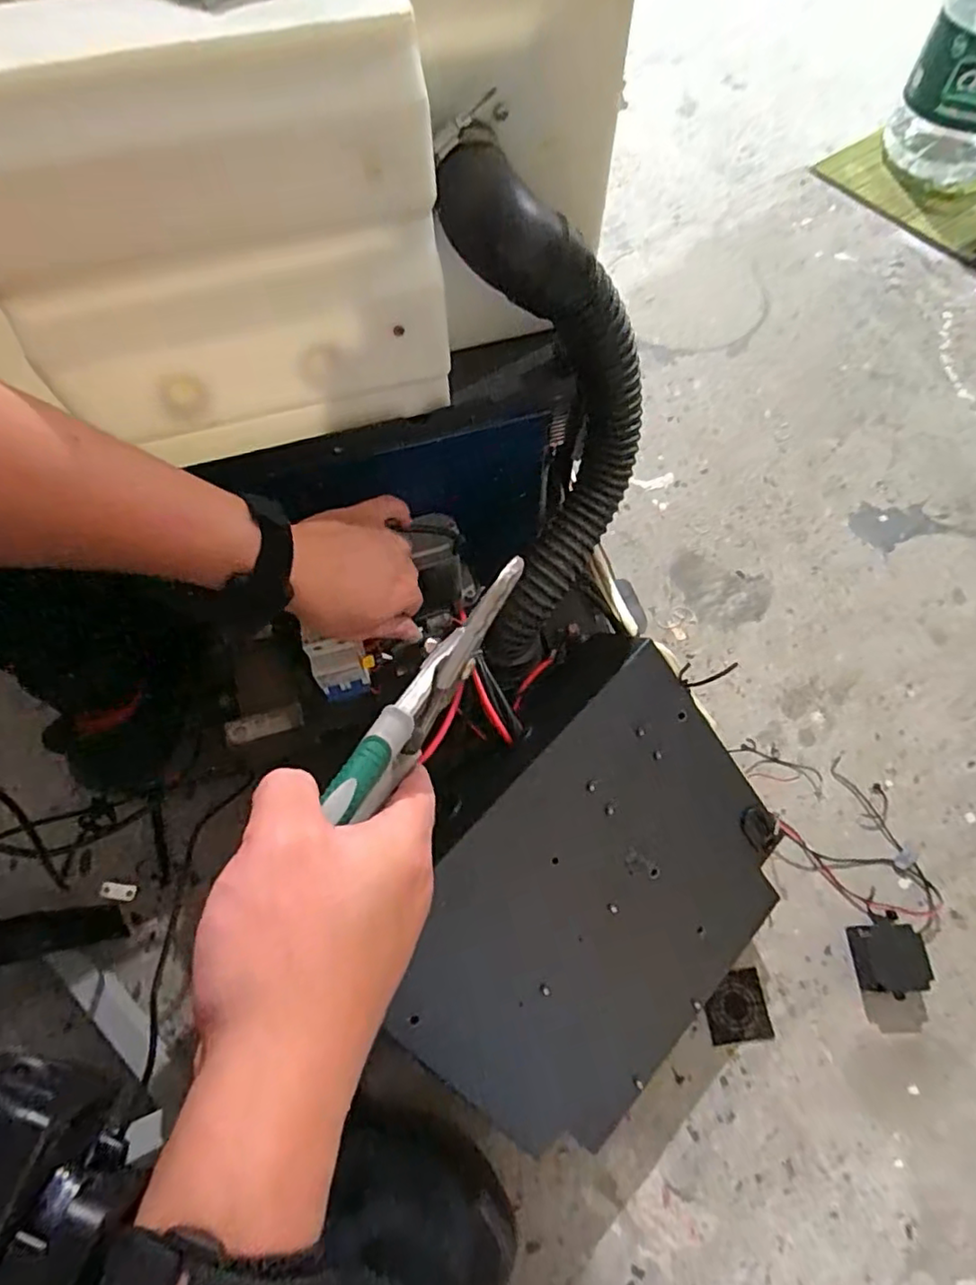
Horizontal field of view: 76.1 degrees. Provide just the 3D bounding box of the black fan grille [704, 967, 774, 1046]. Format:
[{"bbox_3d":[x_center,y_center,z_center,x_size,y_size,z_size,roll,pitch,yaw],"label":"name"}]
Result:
[{"bbox_3d":[0.242,0.356,0.610,0.060,0.008,0.059,-6,65,-2],"label":"black fan grille"}]

